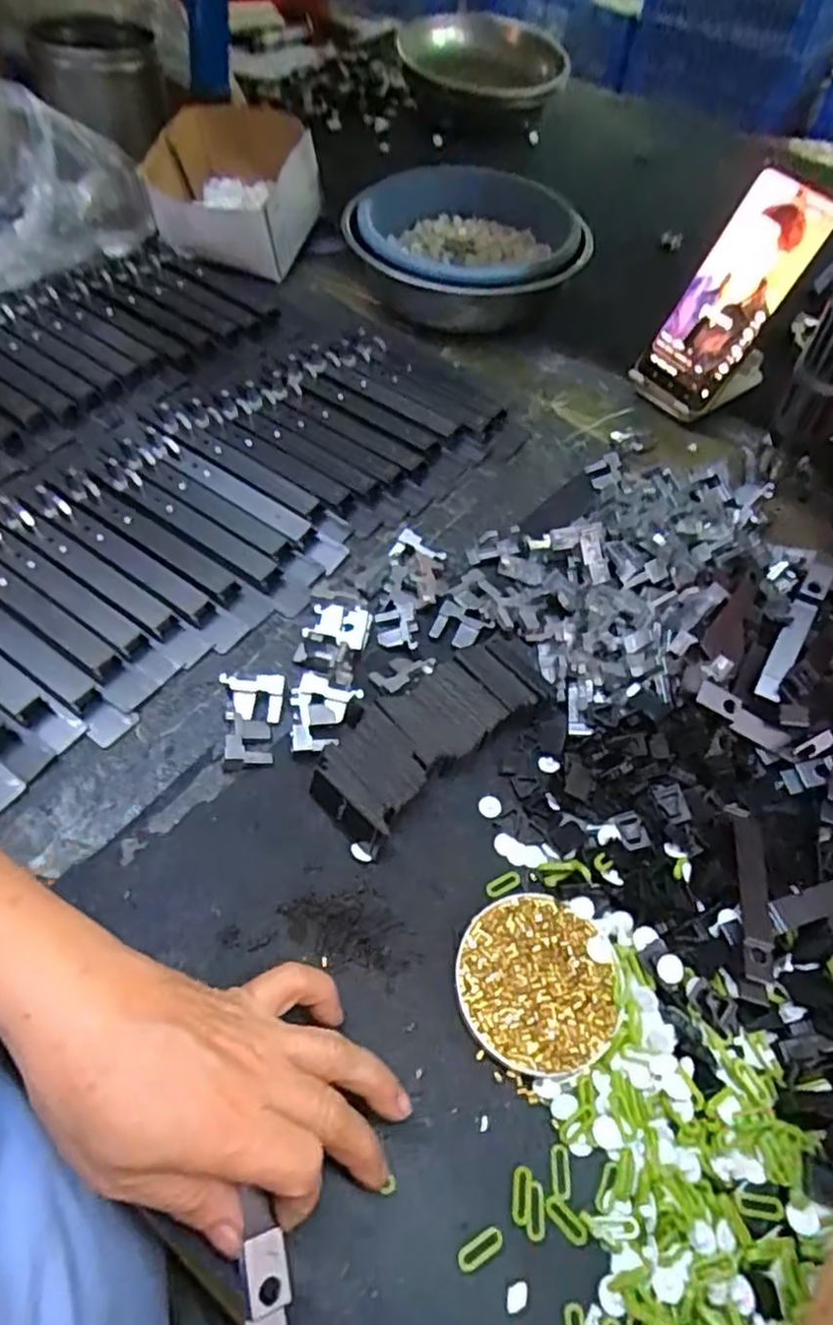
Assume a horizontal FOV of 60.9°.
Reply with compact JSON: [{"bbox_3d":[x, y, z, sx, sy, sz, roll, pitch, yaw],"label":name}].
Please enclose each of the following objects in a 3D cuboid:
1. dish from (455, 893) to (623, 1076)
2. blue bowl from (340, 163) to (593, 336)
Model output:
[{"bbox_3d":[0.056,0.148,0.328,0.072,0.015,0.072,2,56,-3],"label":"dish"},{"bbox_3d":[0.049,-0.373,0.652,0.210,0.079,0.188,-5,56,-7],"label":"blue bowl"}]

